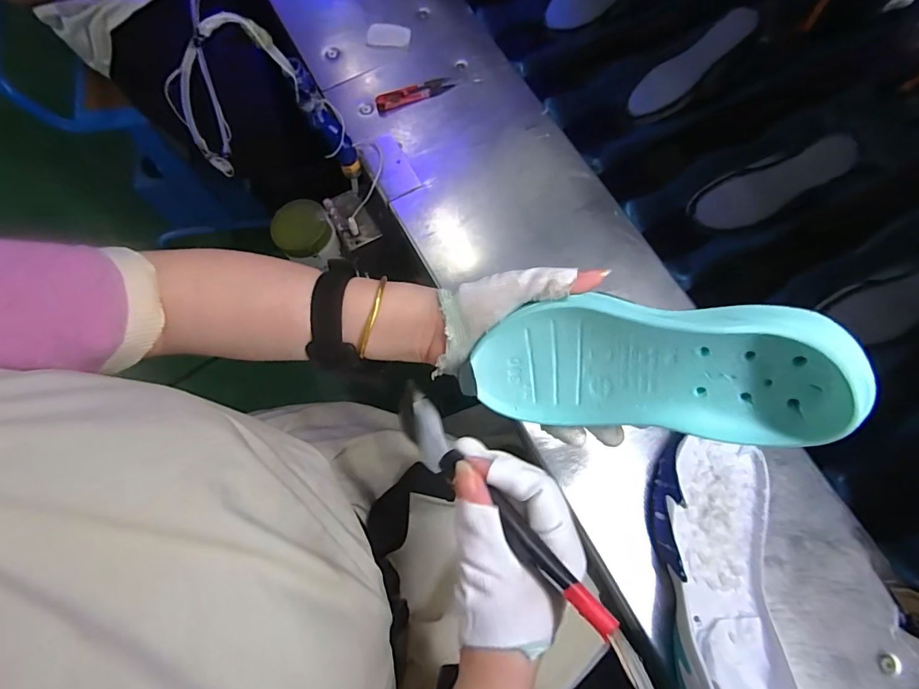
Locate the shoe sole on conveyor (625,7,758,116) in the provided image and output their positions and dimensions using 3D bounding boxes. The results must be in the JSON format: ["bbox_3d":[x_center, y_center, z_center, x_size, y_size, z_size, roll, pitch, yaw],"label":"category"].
[{"bbox_3d":[0.307,-0.375,0.617,0.181,0.011,0.052,-37,75,11],"label":"shoe sole on conveyor"}]

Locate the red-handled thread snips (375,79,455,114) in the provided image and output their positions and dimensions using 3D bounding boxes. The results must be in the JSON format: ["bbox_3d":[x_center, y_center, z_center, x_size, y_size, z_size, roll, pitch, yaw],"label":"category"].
[{"bbox_3d":[-0.057,-0.318,0.584,0.097,0.008,0.027,-23,74,-6],"label":"red-handled thread snips"}]

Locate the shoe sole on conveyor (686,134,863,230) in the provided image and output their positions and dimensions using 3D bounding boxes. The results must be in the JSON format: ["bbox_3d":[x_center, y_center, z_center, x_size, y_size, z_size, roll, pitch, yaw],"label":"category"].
[{"bbox_3d":[0.380,-0.196,0.567,0.182,0.020,0.064,-22,71,17],"label":"shoe sole on conveyor"}]

